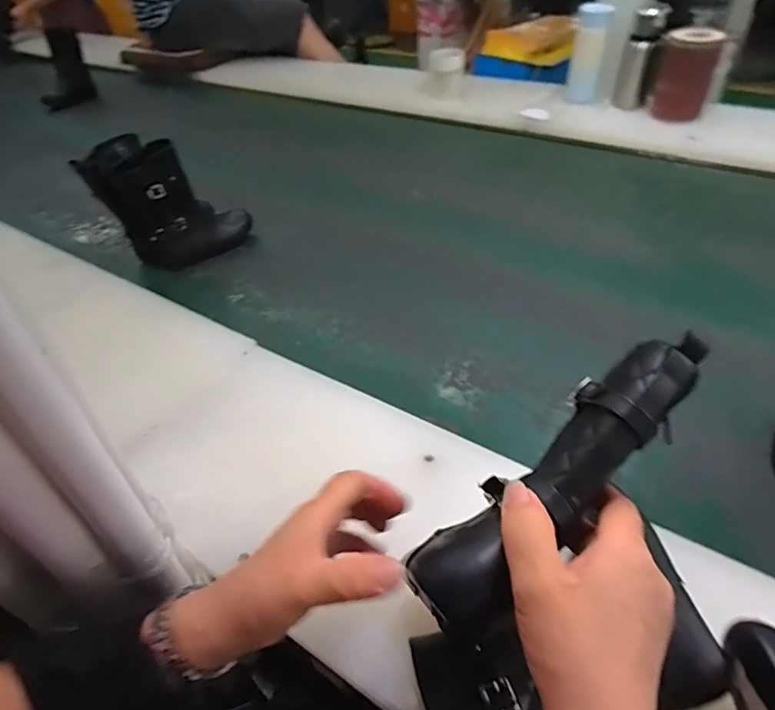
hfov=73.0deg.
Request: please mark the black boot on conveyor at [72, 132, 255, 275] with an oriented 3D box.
[{"bbox_3d":[-0.365,-0.260,0.895,0.228,0.203,0.109,-24,46,-19],"label":"black boot on conveyor"}]

